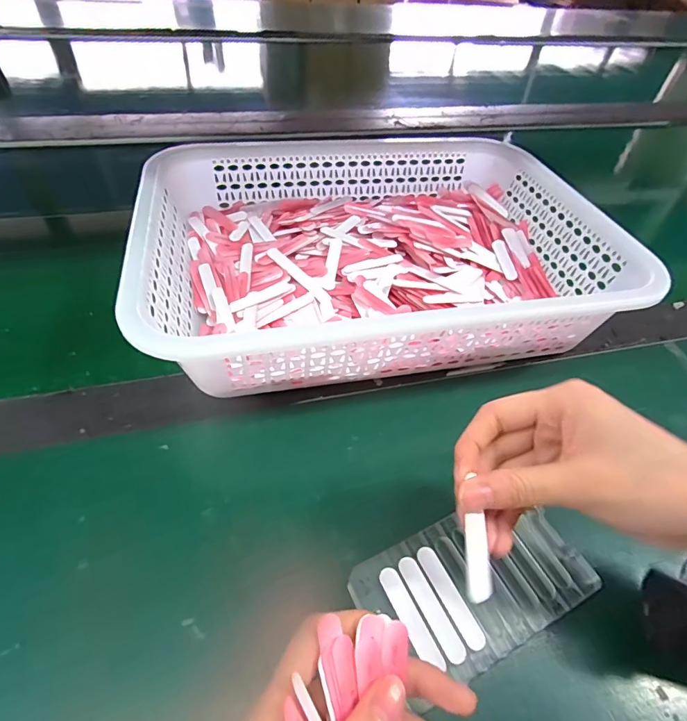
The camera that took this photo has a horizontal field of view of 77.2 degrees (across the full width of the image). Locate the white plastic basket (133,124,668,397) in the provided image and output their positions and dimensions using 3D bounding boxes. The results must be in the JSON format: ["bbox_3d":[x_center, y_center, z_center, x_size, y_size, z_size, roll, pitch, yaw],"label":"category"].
[{"bbox_3d":[0.023,-0.096,0.362,0.346,0.081,0.239,-7,51,-12],"label":"white plastic basket"}]

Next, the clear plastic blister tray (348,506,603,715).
[{"bbox_3d":[0.071,0.119,0.232,0.122,0.013,0.067,-18,55,-20],"label":"clear plastic blister tray"}]

